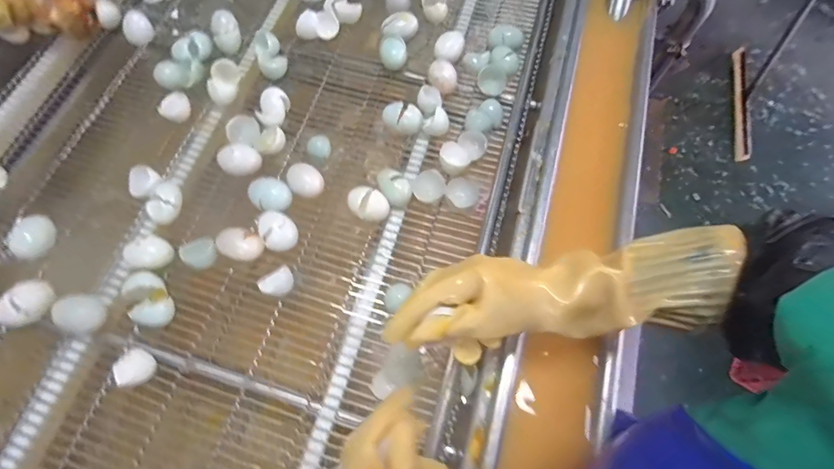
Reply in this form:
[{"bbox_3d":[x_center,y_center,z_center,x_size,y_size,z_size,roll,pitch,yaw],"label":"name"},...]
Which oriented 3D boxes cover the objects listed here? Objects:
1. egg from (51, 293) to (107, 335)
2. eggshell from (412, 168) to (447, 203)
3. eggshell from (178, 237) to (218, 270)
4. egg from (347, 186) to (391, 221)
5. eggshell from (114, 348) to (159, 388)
[{"bbox_3d":[-0.427,0.100,0.519,0.051,0.048,0.053,2,70,3],"label":"egg"},{"bbox_3d":[0.017,-0.066,0.583,0.045,0.027,0.042,-1,70,2],"label":"eggshell"},{"bbox_3d":[-0.290,0.027,0.551,0.042,0.025,0.045,-1,70,2],"label":"eggshell"},{"bbox_3d":[-0.068,-0.043,0.573,0.062,0.040,0.045,24,72,11],"label":"egg"},{"bbox_3d":[-0.347,0.166,0.504,0.042,0.030,0.039,-1,70,2],"label":"eggshell"}]

